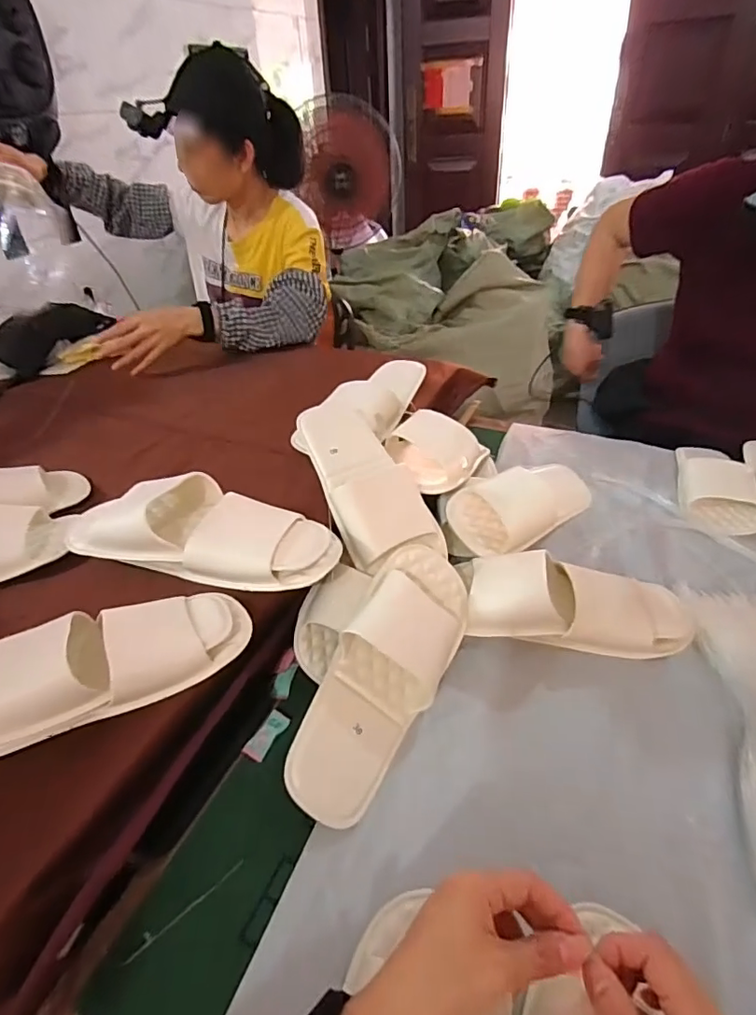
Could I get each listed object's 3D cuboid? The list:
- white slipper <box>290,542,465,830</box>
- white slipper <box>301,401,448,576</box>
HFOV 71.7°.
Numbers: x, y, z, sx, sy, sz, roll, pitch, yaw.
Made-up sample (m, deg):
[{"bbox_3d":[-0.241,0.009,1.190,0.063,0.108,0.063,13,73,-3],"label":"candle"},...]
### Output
[{"bbox_3d":[0.009,0.157,0.504,0.110,0.042,0.266,36,57,-6],"label":"white slipper"},{"bbox_3d":[-0.014,-0.040,0.628,0.109,0.050,0.236,-14,60,-24],"label":"white slipper"}]

